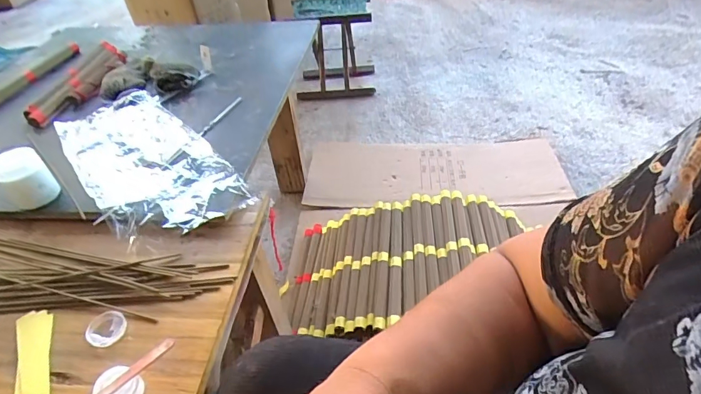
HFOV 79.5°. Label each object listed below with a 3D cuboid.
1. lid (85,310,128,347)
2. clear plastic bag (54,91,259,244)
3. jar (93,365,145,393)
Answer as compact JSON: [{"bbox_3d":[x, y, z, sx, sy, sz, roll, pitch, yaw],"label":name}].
[{"bbox_3d":[-0.257,0.137,0.445,0.038,0.007,0.042,-22,44,-18],"label":"lid"},{"bbox_3d":[-0.318,-0.063,0.646,0.172,0.036,0.396,-31,47,-26],"label":"clear plastic bag"},{"bbox_3d":[-0.210,0.174,0.385,0.034,0.026,0.040,-30,47,-25],"label":"jar"}]

